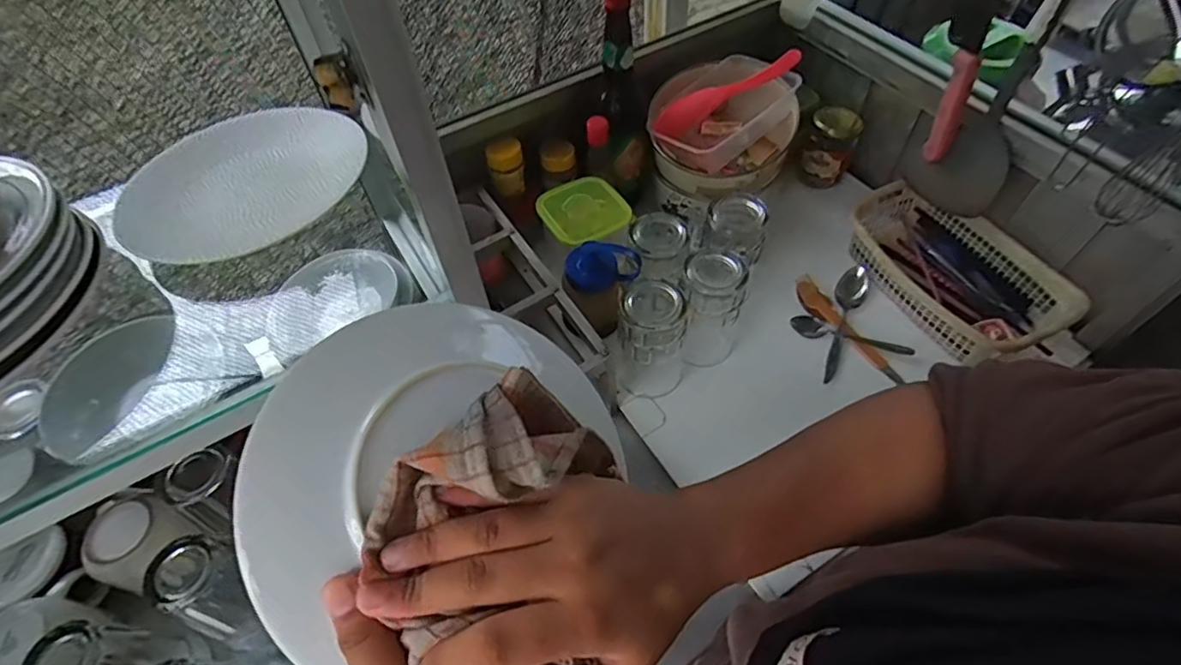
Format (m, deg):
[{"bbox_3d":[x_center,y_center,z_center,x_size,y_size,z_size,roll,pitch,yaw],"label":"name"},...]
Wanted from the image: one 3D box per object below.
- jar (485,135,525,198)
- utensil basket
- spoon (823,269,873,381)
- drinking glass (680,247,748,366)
[{"bbox_3d":[-0.104,-0.208,0.728,0.042,0.056,0.050,-13,53,-5],"label":"jar"},{"bbox_3d":[0.425,-0.076,0.697,0.147,0.072,0.254,-29,56,-16],"label":"utensil basket"},{"bbox_3d":[0.296,-0.019,0.688,0.035,0.032,0.163,24,59,21],"label":"spoon"},{"bbox_3d":[0.135,-0.028,0.654,0.062,0.135,0.074,7,54,10],"label":"drinking glass"}]

